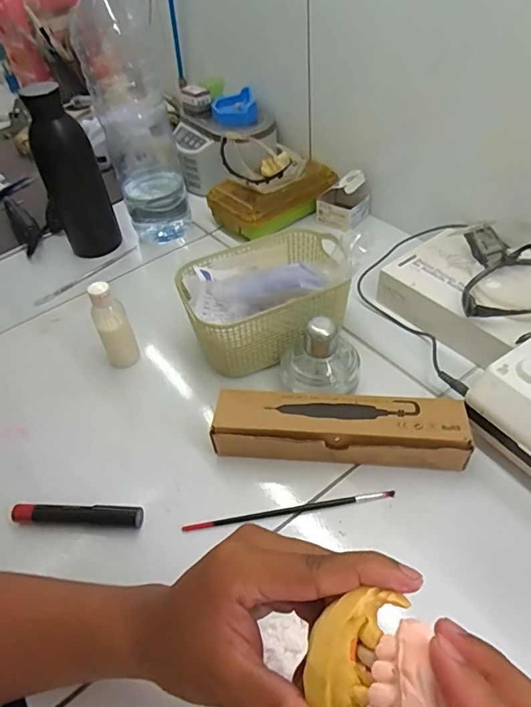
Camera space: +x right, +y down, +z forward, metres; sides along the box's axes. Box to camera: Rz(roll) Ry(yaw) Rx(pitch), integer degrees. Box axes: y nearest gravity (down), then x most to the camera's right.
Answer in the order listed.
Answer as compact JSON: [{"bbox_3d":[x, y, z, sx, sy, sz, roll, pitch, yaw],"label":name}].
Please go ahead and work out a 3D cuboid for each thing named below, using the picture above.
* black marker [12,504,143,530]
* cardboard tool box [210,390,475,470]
[{"bbox_3d":[-0.155,0.134,0.401,0.110,0.018,0.014,0,47,7],"label":"black marker"},{"bbox_3d":[0.062,0.066,0.422,0.208,0.042,0.048,2,47,8],"label":"cardboard tool box"}]

